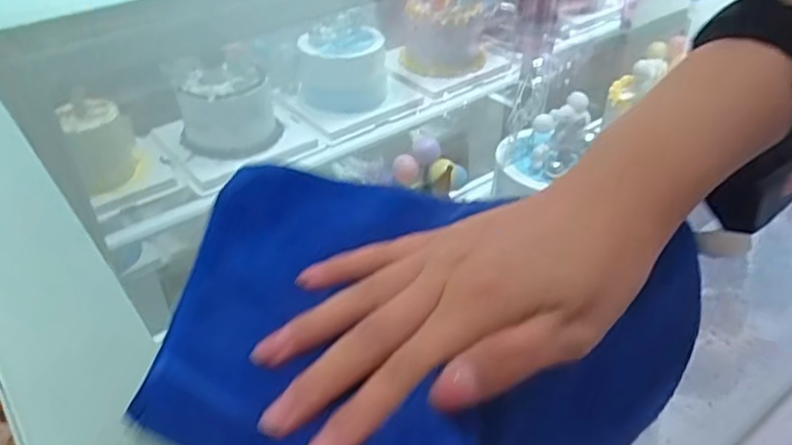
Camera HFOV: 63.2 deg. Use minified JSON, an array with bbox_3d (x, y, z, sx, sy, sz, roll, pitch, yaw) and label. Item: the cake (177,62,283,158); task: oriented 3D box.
[{"bbox_3d":[-0.281,-0.196,1.081,0.164,0.121,0.143,-12,39,-14],"label":"cake"}]

